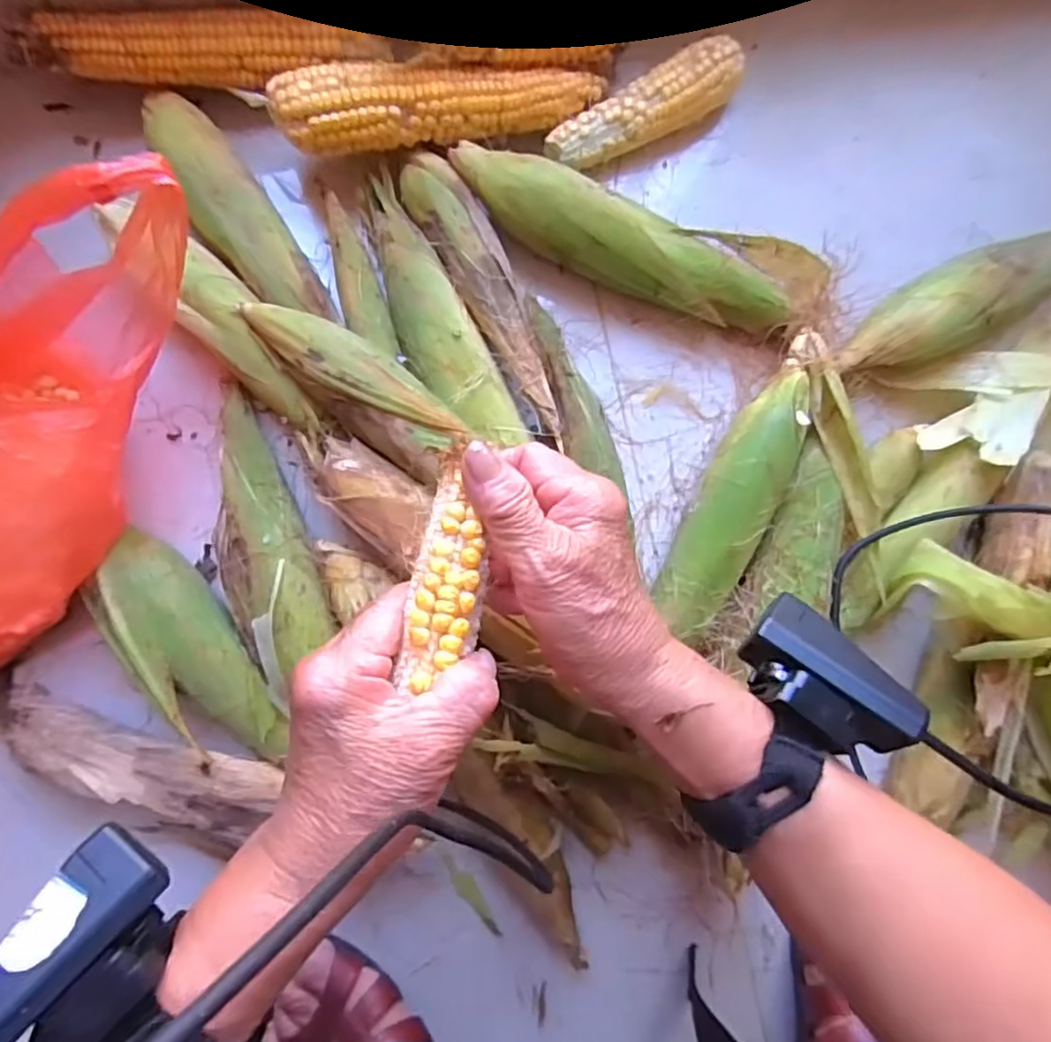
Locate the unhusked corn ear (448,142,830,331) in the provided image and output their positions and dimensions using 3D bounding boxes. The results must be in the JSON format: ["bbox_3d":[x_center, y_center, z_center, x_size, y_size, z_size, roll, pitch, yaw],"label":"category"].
[{"bbox_3d":[0.081,-0.179,0.443,0.256,0.055,0.061,12,85,-7],"label":"unhusked corn ear"}]

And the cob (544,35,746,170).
[{"bbox_3d":[0.082,-0.283,0.458,0.146,0.040,0.040,-30,90,-8],"label":"cob"}]

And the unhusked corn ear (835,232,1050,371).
[{"bbox_3d":[0.332,-0.165,0.478,0.251,0.058,0.058,-25,90,-8],"label":"unhusked corn ear"}]

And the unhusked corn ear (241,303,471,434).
[{"bbox_3d":[-0.100,-0.085,0.377,0.139,0.038,0.033,34,83,-4],"label":"unhusked corn ear"}]

